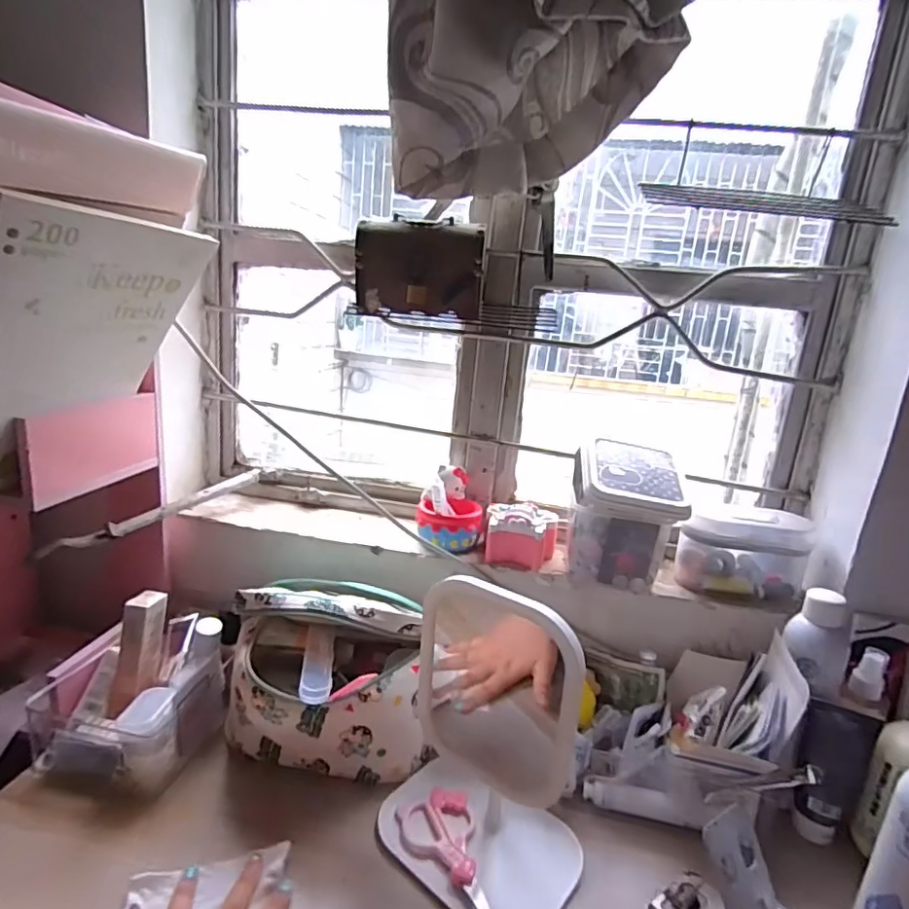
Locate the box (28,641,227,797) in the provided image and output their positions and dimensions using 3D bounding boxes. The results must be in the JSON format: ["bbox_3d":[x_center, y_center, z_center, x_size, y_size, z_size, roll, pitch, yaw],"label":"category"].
[{"bbox_3d":[-0.340,0.261,0.575,0.154,0.078,0.110,7,14,8],"label":"box"}]

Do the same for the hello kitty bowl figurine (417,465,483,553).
[{"bbox_3d":[-0.005,0.071,0.724,0.080,0.092,0.089,5,14,1],"label":"hello kitty bowl figurine"}]

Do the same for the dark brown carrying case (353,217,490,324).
[{"bbox_3d":[-0.038,-0.208,0.615,0.137,0.098,0.040,3,14,-7],"label":"dark brown carrying case"}]

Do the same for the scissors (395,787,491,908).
[{"bbox_3d":[-0.005,0.358,0.484,0.069,0.010,0.147,1,15,-17],"label":"scissors"}]

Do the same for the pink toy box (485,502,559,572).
[{"bbox_3d":[0.084,0.099,0.695,0.086,0.066,0.061,8,14,11],"label":"pink toy box"}]

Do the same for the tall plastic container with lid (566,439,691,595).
[{"bbox_3d":[0.199,0.072,0.659,0.118,0.152,0.078,7,14,8],"label":"tall plastic container with lid"}]

